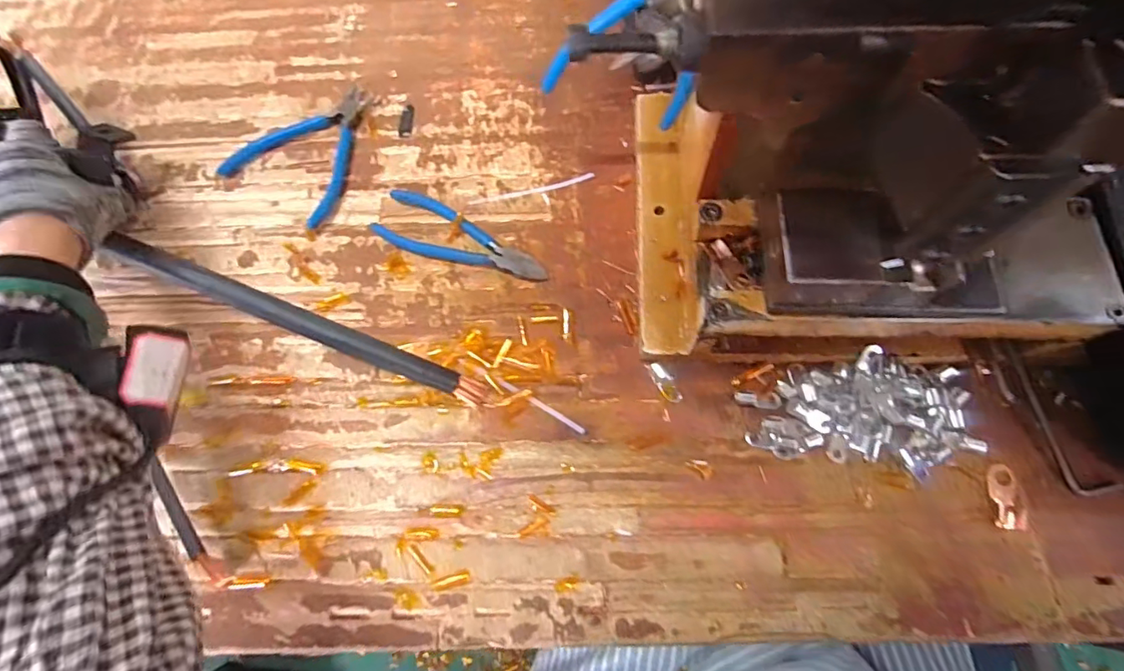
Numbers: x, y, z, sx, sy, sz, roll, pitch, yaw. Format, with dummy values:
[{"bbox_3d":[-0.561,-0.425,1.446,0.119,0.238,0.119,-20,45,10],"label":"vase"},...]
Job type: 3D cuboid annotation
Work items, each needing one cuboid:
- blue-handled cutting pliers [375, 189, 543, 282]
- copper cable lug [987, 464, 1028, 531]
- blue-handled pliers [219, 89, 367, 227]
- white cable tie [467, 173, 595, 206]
[{"bbox_3d":[-0.085,-0.080,0.429,0.154,0.011,0.047,25,73,10],"label":"blue-handled cutting pliers"},{"bbox_3d":[0.294,0.106,0.337,0.019,0.009,0.041,7,70,4],"label":"copper cable lug"},{"bbox_3d":[-0.226,-0.175,0.466,0.118,0.008,0.135,29,73,11],"label":"blue-handled pliers"},{"bbox_3d":[-0.026,-0.126,0.445,0.110,0.004,0.008,-14,70,-4],"label":"white cable tie"}]

